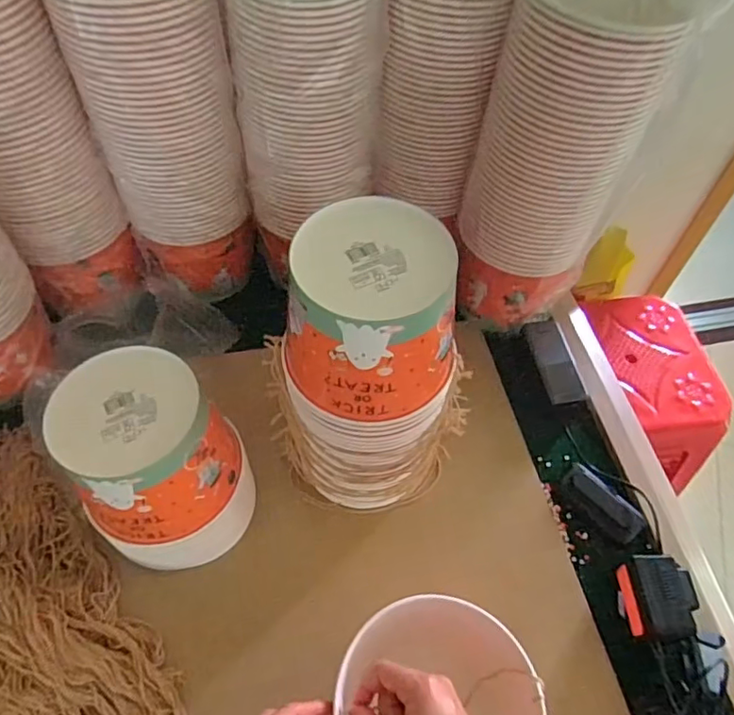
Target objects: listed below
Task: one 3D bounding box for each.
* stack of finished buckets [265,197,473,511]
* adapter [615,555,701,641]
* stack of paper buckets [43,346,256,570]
[{"bbox_3d":[0.003,0.022,0.561,0.154,0.330,0.143,-35,63,-24],"label":"stack of finished buckets"},{"bbox_3d":[0.299,0.250,0.587,0.060,0.053,0.077,-3,55,-5],"label":"adapter"},{"bbox_3d":[-0.202,0.109,0.563,0.150,0.213,0.139,-31,62,-22],"label":"stack of paper buckets"}]

